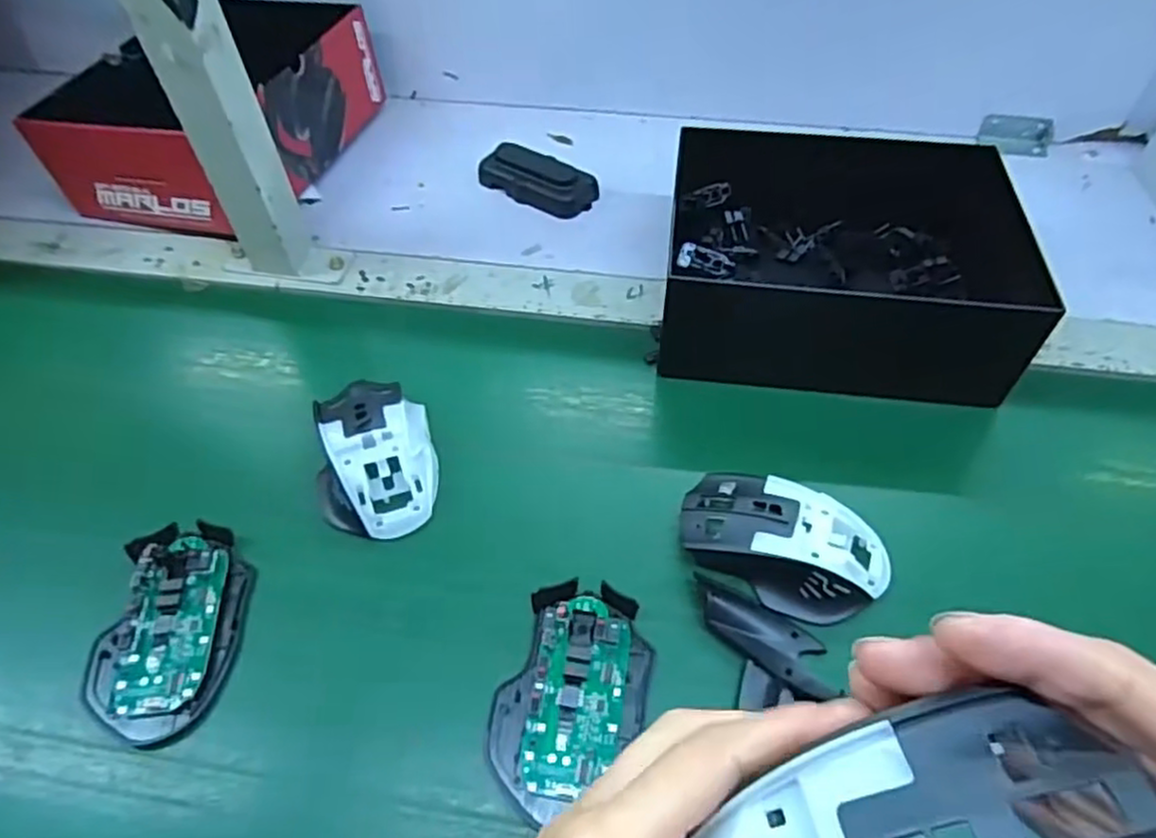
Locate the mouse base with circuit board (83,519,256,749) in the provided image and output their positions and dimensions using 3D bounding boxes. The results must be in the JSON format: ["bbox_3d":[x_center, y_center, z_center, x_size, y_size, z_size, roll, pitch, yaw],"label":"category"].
[{"bbox_3d":[-0.216,0.109,0.380,0.071,0.022,0.111,4,52,6],"label":"mouse base with circuit board"}]

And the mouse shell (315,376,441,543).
[{"bbox_3d":[-0.123,0.018,0.437,0.066,0.034,0.104,-10,52,-5],"label":"mouse shell"}]

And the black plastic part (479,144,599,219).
[{"bbox_3d":[-0.035,-0.209,0.621,0.101,0.025,0.046,27,58,22],"label":"black plastic part"}]

